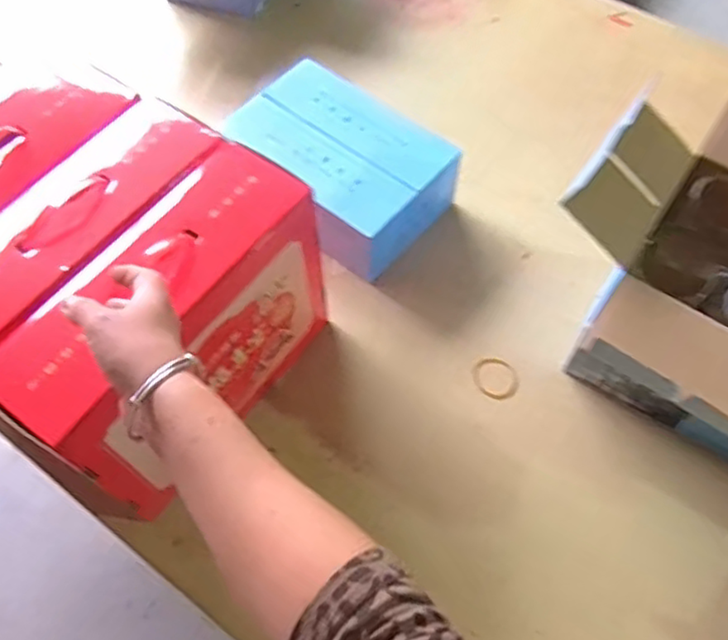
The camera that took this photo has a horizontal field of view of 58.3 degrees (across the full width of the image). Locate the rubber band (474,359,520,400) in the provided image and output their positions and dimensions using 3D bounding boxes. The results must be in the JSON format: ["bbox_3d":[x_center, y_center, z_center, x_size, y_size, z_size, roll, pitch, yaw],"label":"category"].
[{"bbox_3d":[0.172,0.077,0.855,0.052,0.012,0.064,-19,62,-10],"label":"rubber band"}]

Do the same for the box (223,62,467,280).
[{"bbox_3d":[-0.036,-0.228,0.950,0.299,0.107,0.191,38,68,20],"label":"box"}]

